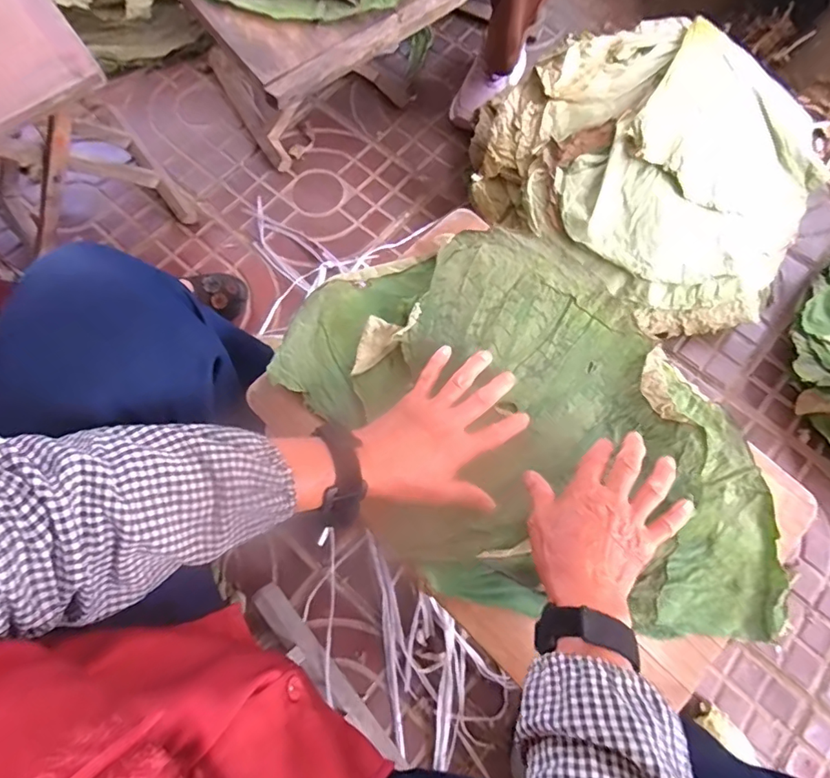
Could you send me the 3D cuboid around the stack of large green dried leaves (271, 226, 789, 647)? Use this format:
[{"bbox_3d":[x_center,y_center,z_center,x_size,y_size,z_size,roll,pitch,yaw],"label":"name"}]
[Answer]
[{"bbox_3d":[0.116,0.047,0.497,0.323,0.051,0.499,-38,76,-10],"label":"stack of large green dried leaves"}]

